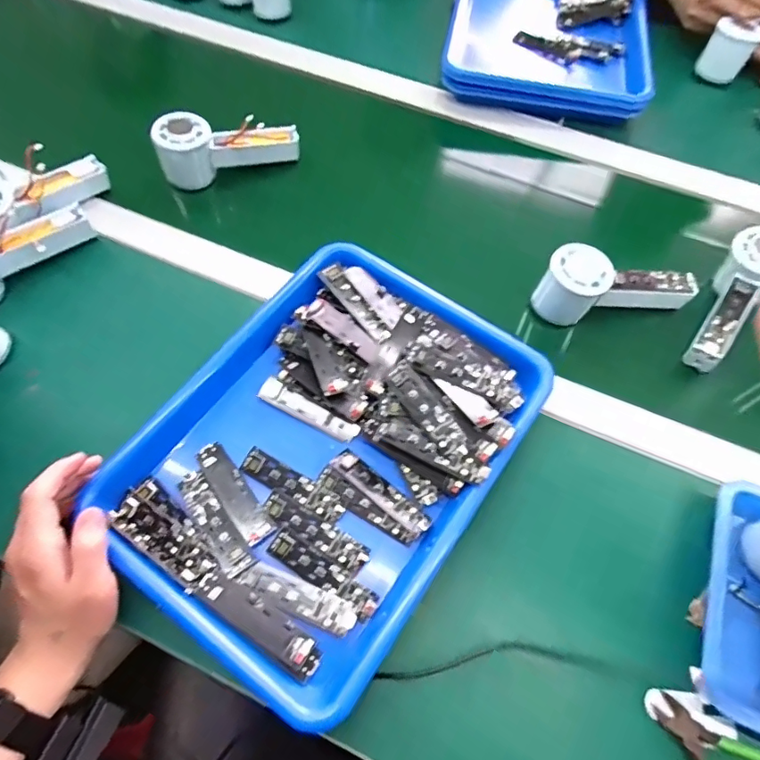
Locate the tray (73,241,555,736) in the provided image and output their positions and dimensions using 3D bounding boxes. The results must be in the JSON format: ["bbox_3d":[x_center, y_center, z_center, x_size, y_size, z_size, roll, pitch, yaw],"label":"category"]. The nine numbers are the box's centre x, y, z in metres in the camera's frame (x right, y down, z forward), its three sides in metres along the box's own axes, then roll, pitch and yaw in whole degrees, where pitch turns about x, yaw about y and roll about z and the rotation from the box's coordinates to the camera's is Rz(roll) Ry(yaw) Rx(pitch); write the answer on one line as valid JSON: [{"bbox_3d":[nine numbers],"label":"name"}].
[{"bbox_3d":[-0.040,0.050,0.416,0.249,0.051,0.331,34,68,13],"label":"tray"}]

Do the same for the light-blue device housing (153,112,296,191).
[{"bbox_3d":[-0.168,-0.264,0.567,0.154,0.072,0.046,-17,65,-11],"label":"light-blue device housing"}]

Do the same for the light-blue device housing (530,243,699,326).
[{"bbox_3d":[0.231,-0.091,0.493,0.149,0.060,0.052,-1,65,-4],"label":"light-blue device housing"}]

